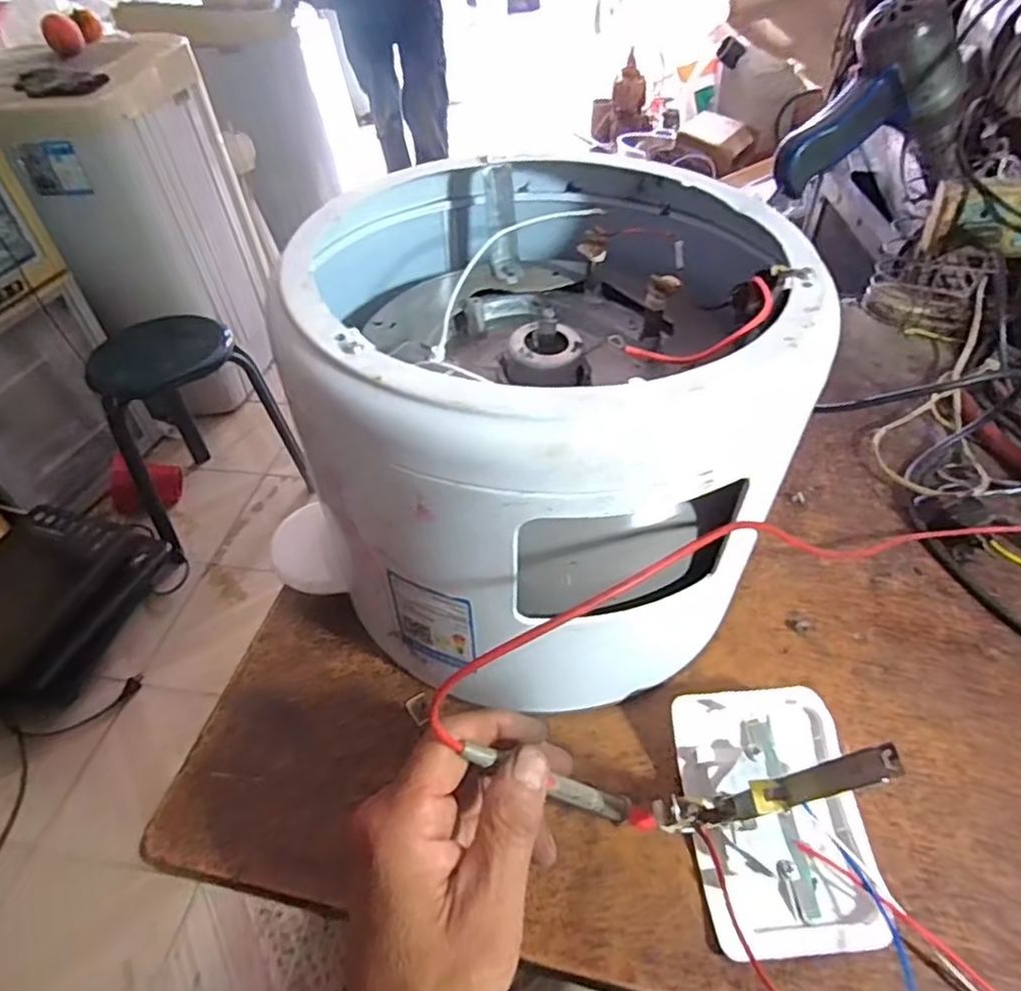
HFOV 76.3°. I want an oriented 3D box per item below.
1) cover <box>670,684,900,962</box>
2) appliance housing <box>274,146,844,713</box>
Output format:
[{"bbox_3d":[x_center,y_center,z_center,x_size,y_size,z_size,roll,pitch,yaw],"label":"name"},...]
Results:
[{"bbox_3d":[0.128,0.150,0.310,0.080,0.028,0.109,-5,46,-2],"label":"cover"},{"bbox_3d":[0.021,-0.044,0.374,0.256,0.211,0.265,21,50,22],"label":"appliance housing"}]

